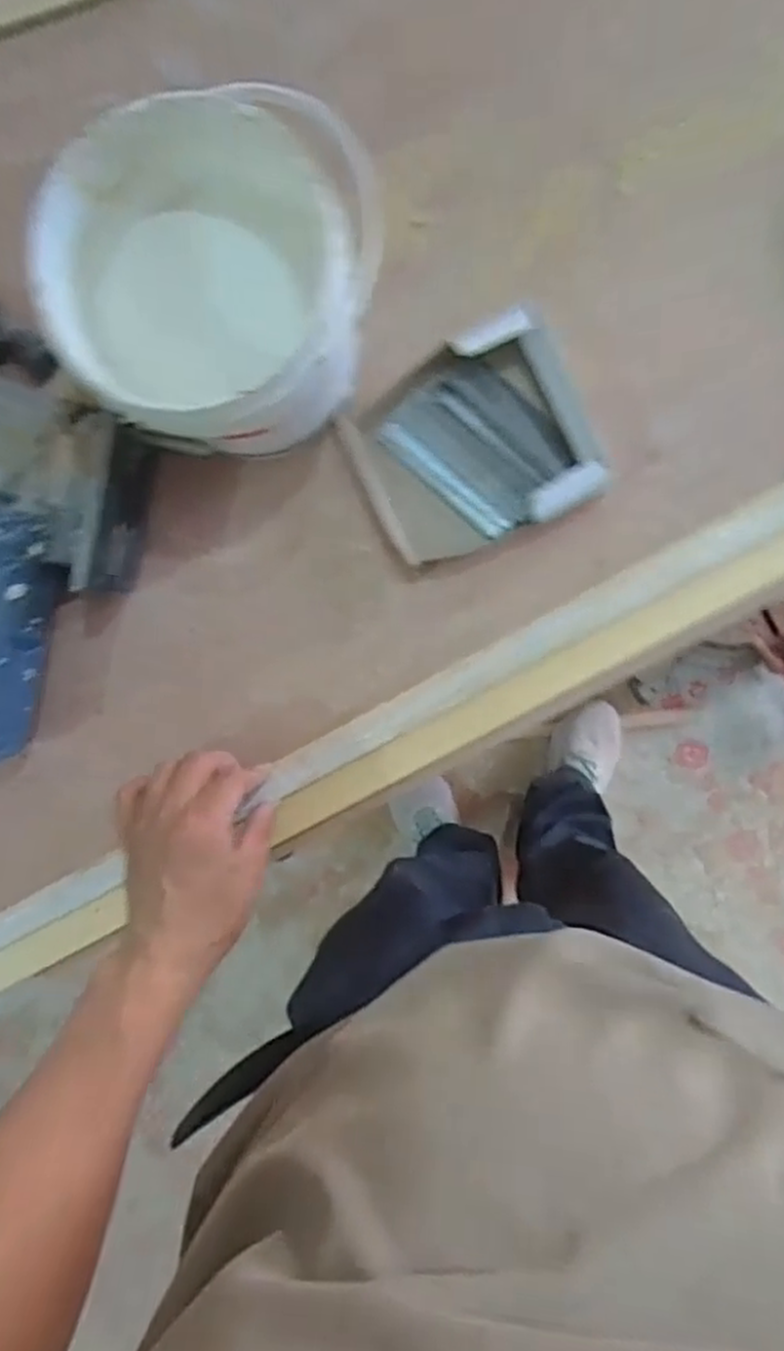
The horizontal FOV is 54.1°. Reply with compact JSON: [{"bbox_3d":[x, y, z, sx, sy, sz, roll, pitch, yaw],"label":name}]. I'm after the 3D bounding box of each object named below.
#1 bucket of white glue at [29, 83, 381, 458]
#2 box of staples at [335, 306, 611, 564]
[{"bbox_3d":[-0.098,-0.218,0.462,0.160,0.156,0.165,0,93,7],"label":"bucket of white glue"},{"bbox_3d":[0.052,-0.149,0.502,0.143,0.035,0.123,-24,90,7],"label":"box of staples"}]

